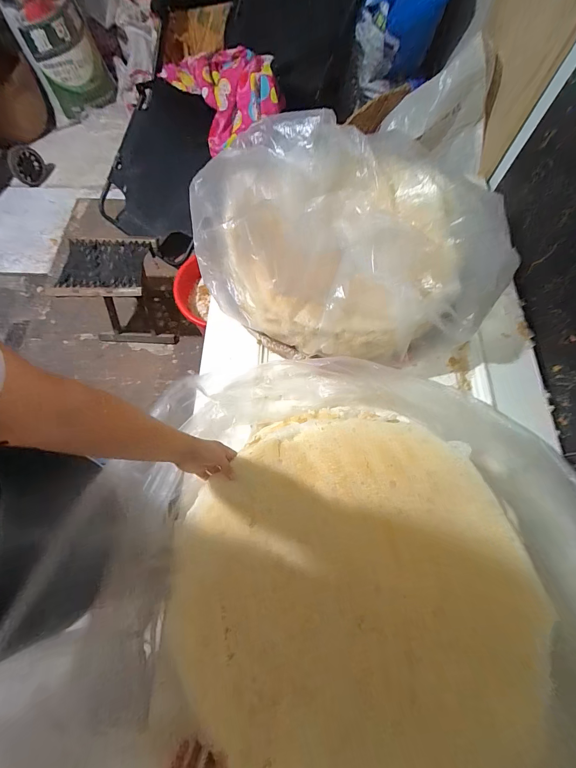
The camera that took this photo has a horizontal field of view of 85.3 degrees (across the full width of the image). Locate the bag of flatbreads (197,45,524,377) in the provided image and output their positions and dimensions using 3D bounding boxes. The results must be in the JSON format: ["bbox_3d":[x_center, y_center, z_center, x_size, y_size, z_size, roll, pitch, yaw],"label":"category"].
[{"bbox_3d":[0.117,-0.341,0.703,0.648,0.199,0.583,-7,69,-2],"label":"bag of flatbreads"}]

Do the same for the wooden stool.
[{"bbox_3d":[-0.622,-0.338,1.192,0.306,0.345,0.263,0,69,1],"label":"wooden stool"}]

